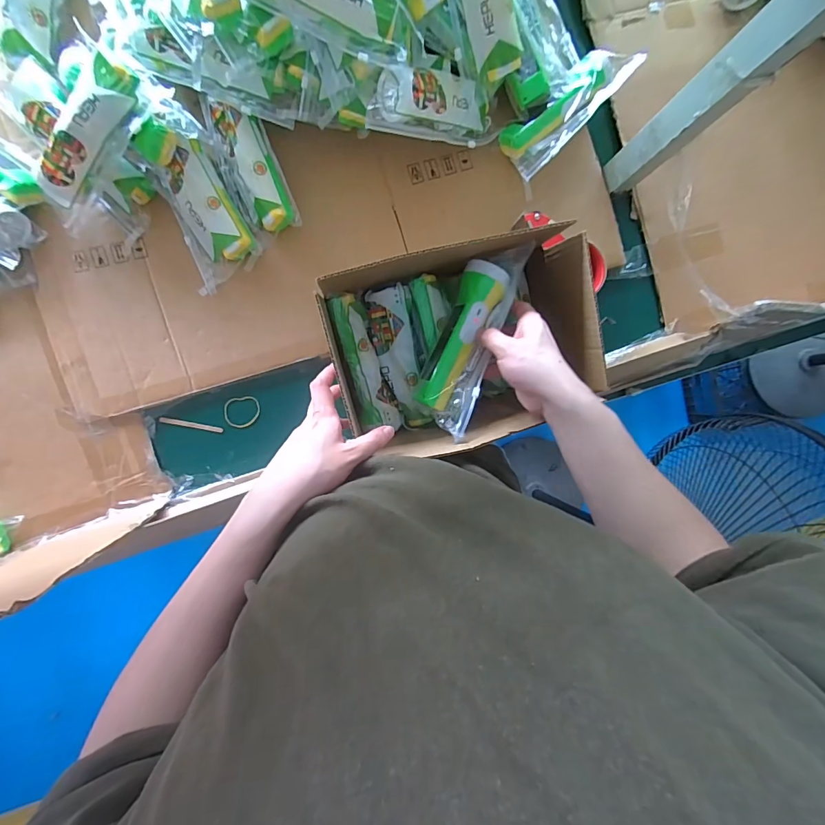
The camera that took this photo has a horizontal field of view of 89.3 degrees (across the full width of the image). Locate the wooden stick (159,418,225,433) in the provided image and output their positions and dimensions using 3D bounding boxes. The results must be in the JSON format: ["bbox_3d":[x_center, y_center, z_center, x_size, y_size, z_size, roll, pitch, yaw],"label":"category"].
[{"bbox_3d":[-0.303,0.018,0.573,0.082,0.005,0.008,11,90,-6],"label":"wooden stick"}]

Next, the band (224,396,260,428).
[{"bbox_3d":[-0.238,0.000,0.585,0.048,0.005,0.043,-6,93,-6],"label":"band"}]

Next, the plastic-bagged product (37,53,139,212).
[{"bbox_3d":[-0.370,-0.315,0.470,0.170,0.033,0.052,-42,95,18],"label":"plastic-bagged product"}]

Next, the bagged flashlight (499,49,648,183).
[{"bbox_3d":[0.213,-0.417,0.580,0.212,0.054,0.073,-42,96,-3],"label":"bagged flashlight"}]

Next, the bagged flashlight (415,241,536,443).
[{"bbox_3d":[0.064,-0.084,0.459,0.061,0.043,0.214,23,88,-6],"label":"bagged flashlight"}]

